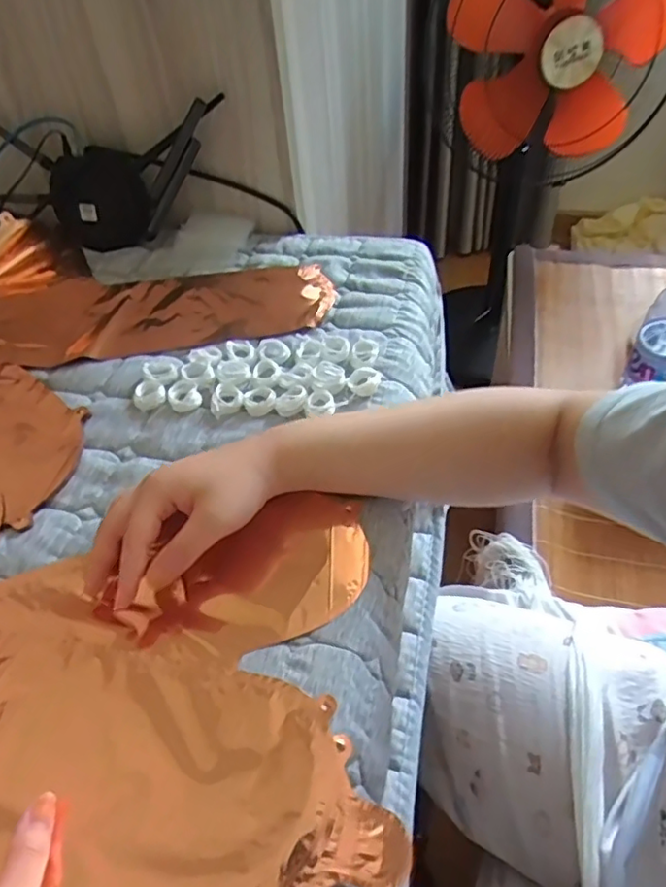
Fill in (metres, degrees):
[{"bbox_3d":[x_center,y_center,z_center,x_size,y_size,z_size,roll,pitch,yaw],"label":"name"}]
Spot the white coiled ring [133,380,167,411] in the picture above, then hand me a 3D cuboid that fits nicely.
[{"bbox_3d":[-0.167,-0.045,0.551,0.028,0.009,0.029,-2,48,3],"label":"white coiled ring"}]

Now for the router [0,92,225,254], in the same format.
[{"bbox_3d":[-0.286,-0.310,0.709,0.330,0.160,0.033,6,28,12],"label":"router"}]

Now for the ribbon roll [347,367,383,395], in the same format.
[{"bbox_3d":[0.028,-0.055,0.546,0.026,0.013,0.031,17,51,18],"label":"ribbon roll"}]

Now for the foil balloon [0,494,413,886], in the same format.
[{"bbox_3d":[-0.162,0.213,0.340,0.388,0.019,0.369,-6,48,-1],"label":"foil balloon"}]

